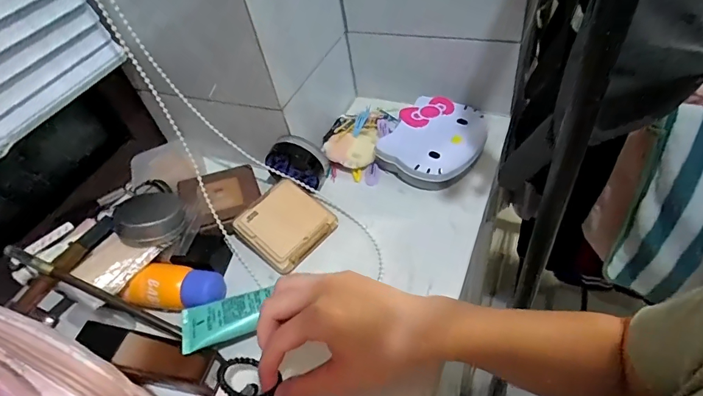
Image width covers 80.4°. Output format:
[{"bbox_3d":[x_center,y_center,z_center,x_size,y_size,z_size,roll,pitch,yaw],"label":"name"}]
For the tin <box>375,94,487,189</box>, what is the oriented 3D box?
[{"bbox_3d":[0.093,-0.061,0.465,0.098,0.034,0.111,21,55,27],"label":"tin"}]

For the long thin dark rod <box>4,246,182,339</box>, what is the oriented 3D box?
[{"bbox_3d":[-0.217,0.079,0.351,0.161,0.007,0.008,27,55,-2],"label":"long thin dark rod"}]

